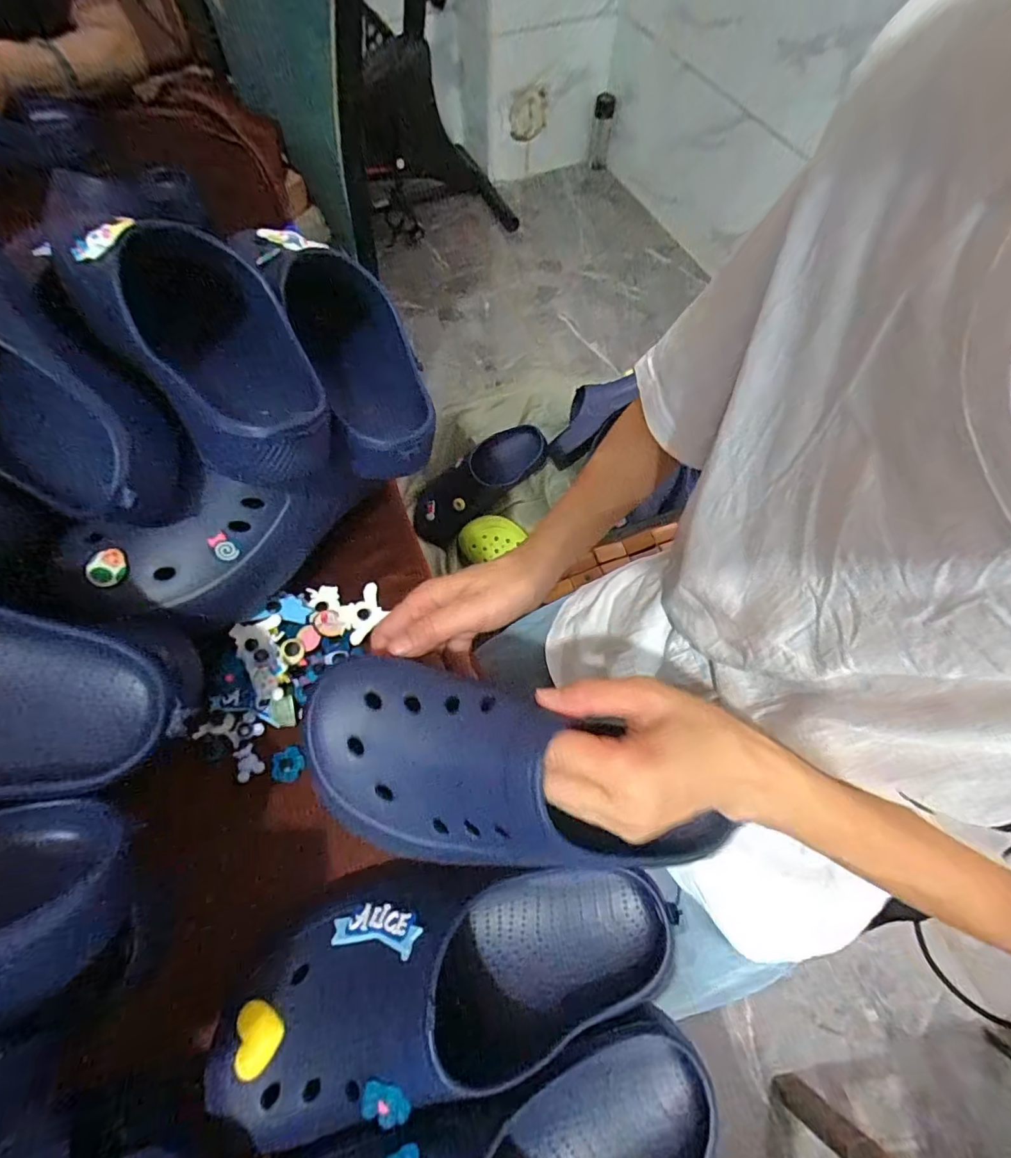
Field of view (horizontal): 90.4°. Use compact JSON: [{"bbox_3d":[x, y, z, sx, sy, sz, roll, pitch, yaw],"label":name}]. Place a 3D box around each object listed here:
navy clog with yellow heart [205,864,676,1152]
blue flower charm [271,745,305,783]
[{"bbox_3d":[-0.033,0.226,0.285,0.265,0.080,0.103,-15,66,-8],"label":"navy clog with yellow heart"},{"bbox_3d":[-0.167,0.142,0.385,0.024,0.005,0.025,0,65,-1],"label":"blue flower charm"}]

